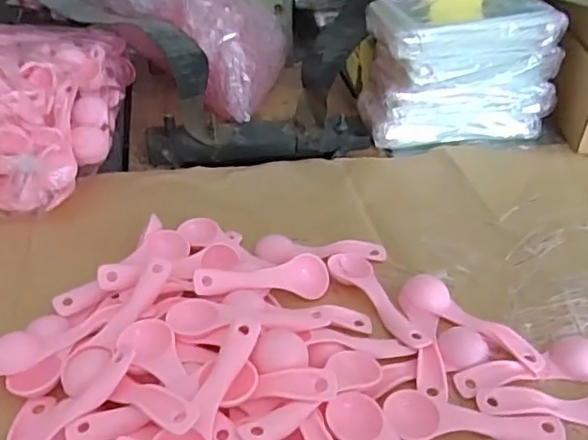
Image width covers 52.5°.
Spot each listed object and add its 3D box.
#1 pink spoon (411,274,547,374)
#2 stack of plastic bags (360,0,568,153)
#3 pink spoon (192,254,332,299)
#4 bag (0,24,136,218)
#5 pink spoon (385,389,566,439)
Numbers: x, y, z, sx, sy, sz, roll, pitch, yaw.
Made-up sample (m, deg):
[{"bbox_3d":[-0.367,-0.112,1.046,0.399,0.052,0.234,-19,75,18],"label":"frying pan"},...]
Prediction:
[{"bbox_3d":[0.130,0.075,0.437,0.027,0.013,0.108,-29,47,-33],"label":"pink spoon"},{"bbox_3d":[0.184,-0.172,0.667,0.208,0.129,0.119,-6,38,-9],"label":"stack of plastic bags"},{"bbox_3d":[-0.022,0.045,0.455,0.111,0.019,0.029,0,35,-29],"label":"pink spoon"},{"bbox_3d":[-0.262,-0.128,0.616,0.160,0.099,0.280,-1,38,-3],"label":"bag"},{"bbox_3d":[0.113,0.124,0.378,0.109,0.011,0.036,0,38,-2],"label":"pink spoon"}]

